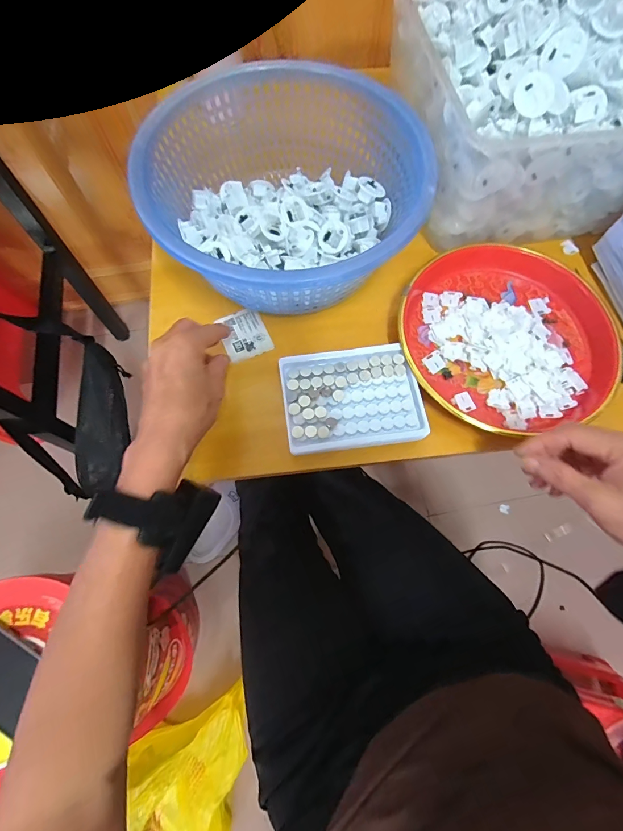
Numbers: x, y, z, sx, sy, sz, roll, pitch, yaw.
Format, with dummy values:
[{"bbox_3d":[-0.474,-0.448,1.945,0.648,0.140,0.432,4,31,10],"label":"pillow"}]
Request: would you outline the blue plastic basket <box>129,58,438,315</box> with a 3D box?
[{"bbox_3d":[-0.031,-0.230,0.382,0.266,0.091,0.246,0,72,-1],"label":"blue plastic basket"}]

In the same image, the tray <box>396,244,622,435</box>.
[{"bbox_3d":[0.202,-0.086,0.389,0.220,0.029,0.206,0,72,-1],"label":"tray"}]

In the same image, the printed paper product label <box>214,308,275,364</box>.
[{"bbox_3d":[-0.073,-0.088,0.397,0.048,0.005,0.060,-22,74,-8],"label":"printed paper product label"}]

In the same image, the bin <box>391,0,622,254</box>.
[{"bbox_3d":[0.247,-0.358,0.400,0.288,0.159,0.282,-9,72,-4],"label":"bin"}]

